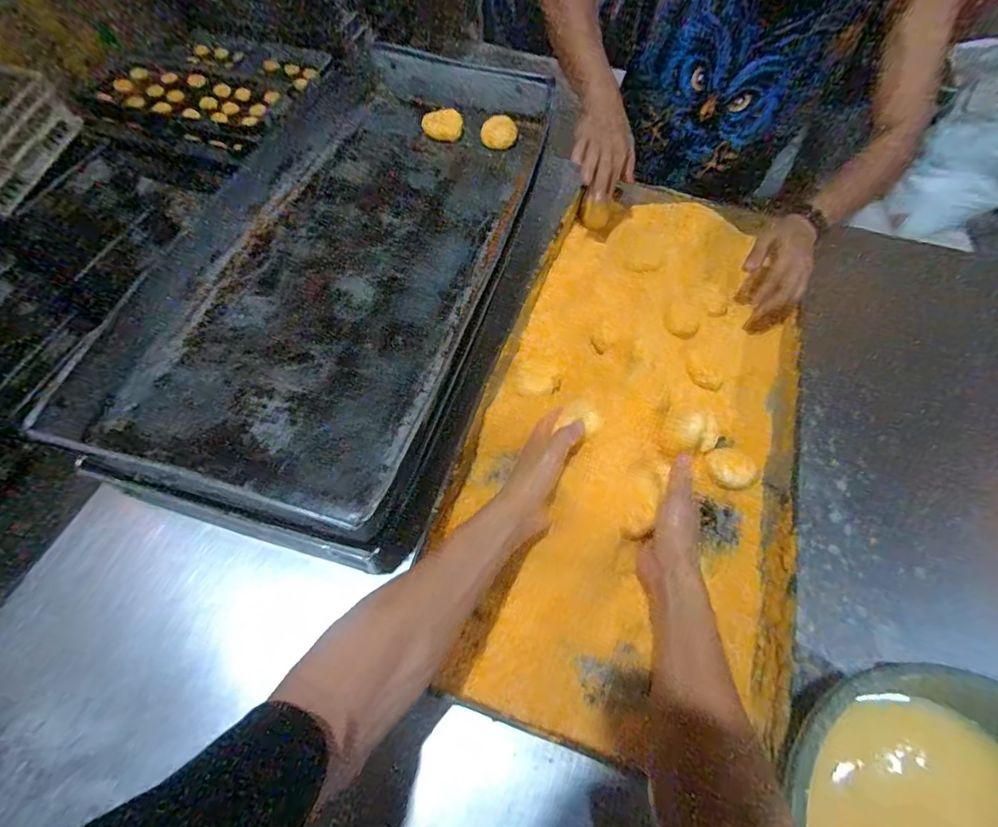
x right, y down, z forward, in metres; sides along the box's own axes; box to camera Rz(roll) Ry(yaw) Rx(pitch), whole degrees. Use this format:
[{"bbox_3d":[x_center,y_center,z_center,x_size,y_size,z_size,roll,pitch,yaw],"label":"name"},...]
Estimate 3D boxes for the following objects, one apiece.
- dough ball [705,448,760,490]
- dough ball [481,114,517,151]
[{"bbox_3d":[0.283,0.068,0.571,0.049,0.031,0.056,-30,66,-17],"label":"dough ball"},{"bbox_3d":[0.000,-0.482,0.803,0.058,0.033,0.065,-2,61,-3],"label":"dough ball"}]

